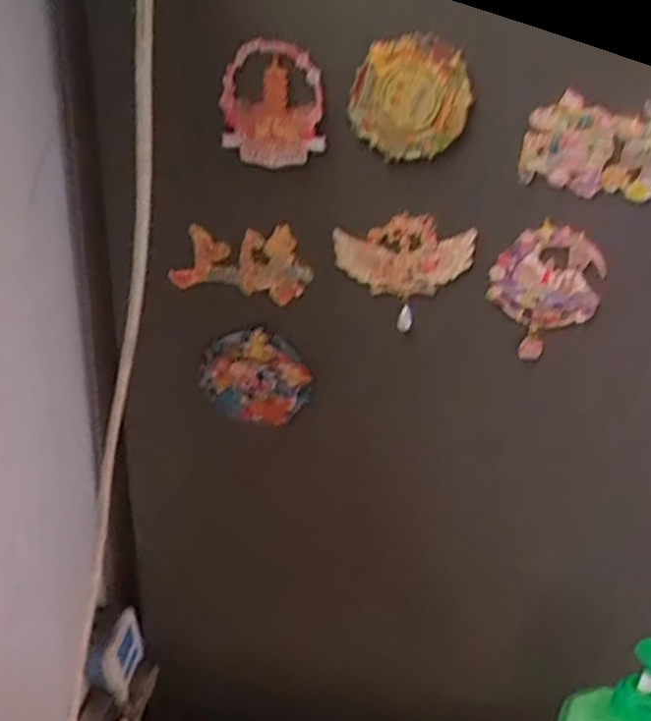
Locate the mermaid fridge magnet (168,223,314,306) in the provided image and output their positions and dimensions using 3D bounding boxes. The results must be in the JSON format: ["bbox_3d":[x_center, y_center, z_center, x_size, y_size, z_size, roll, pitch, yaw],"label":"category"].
[{"bbox_3d":[-0.064,-0.074,0.530,0.105,0.058,0.016,9,28,8],"label":"mermaid fridge magnet"}]

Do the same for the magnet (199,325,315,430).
[{"bbox_3d":[-0.056,0.014,0.577,0.088,0.085,0.014,7,28,3],"label":"magnet"}]

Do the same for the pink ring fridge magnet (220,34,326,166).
[{"bbox_3d":[-0.034,-0.165,0.462,0.067,0.077,0.014,10,36,11],"label":"pink ring fridge magnet"}]

